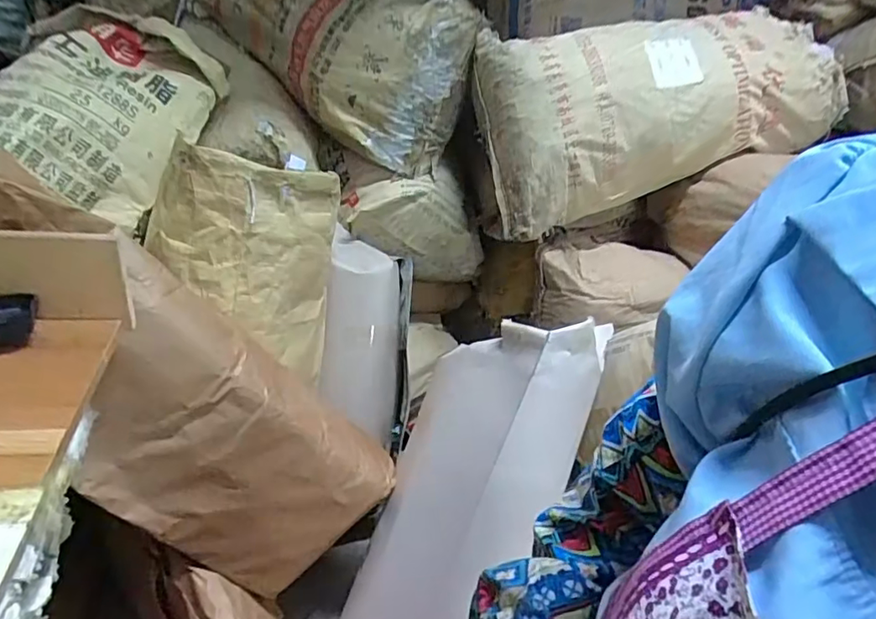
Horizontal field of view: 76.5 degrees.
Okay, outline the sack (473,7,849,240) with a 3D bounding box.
[{"bbox_3d":[0.453,-0.414,1.124,0.737,0.330,0.210,-15,30,-9],"label":"sack"}]

